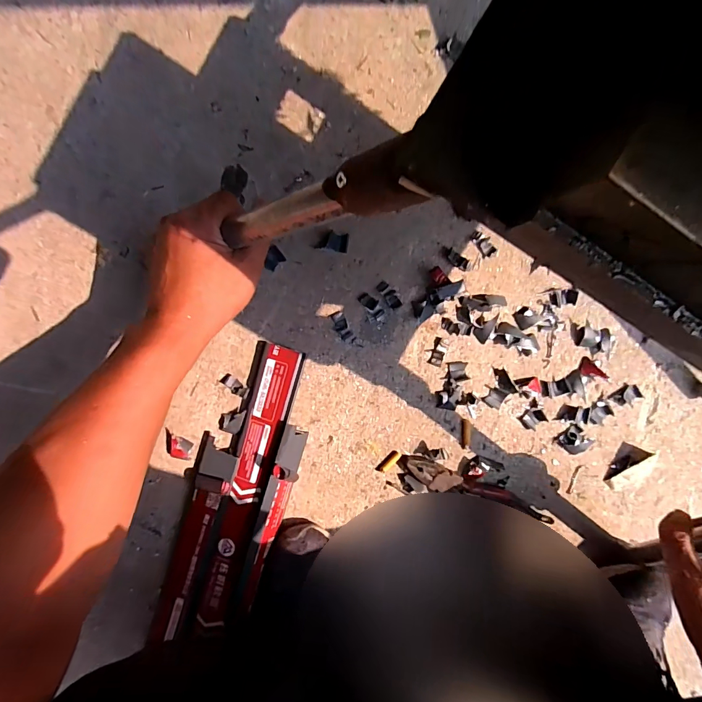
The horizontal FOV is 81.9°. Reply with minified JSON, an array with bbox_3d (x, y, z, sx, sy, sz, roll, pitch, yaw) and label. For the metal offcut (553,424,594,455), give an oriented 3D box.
[{"bbox_3d":[0.292,0.117,0.527,0.039,0.007,0.035,41,92,-8],"label":"metal offcut"}]

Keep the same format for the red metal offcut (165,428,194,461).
[{"bbox_3d":[-0.210,0.115,0.490,0.034,0.013,0.033,7,96,-5],"label":"red metal offcut"}]

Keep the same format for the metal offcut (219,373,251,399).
[{"bbox_3d":[-0.140,0.043,0.491,0.037,0.004,0.016,39,92,-8],"label":"metal offcut"}]

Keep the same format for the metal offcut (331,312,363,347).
[{"bbox_3d":[-0.006,-0.024,0.496,0.017,0.004,0.050,-31,98,-1],"label":"metal offcut"}]

